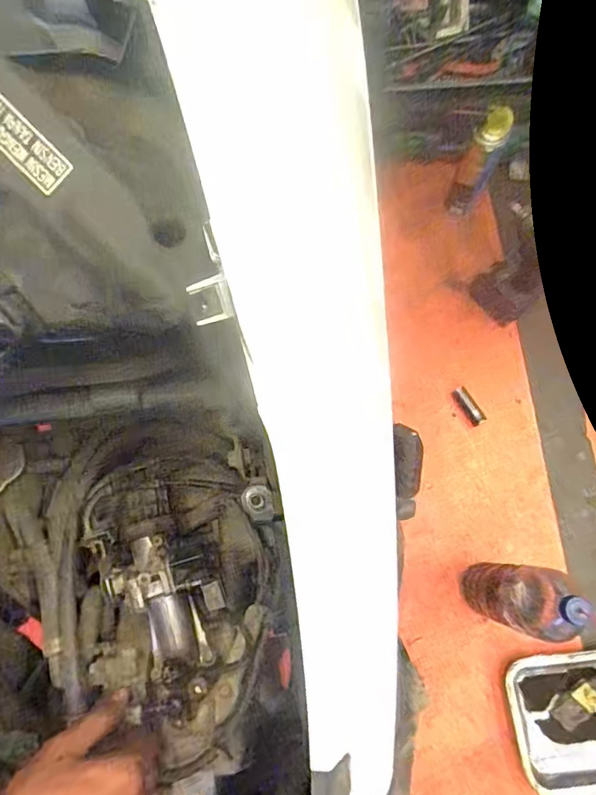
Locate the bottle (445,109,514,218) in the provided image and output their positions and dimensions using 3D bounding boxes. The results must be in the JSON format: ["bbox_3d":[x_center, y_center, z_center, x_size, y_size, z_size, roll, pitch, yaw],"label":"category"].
[{"bbox_3d":[0.353,-0.454,0.961,0.064,0.222,0.072,31,76,10],"label":"bottle"}]

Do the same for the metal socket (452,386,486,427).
[{"bbox_3d":[0.325,0.017,0.941,0.023,0.027,0.078,-29,75,-8],"label":"metal socket"}]

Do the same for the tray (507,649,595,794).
[{"bbox_3d":[0.470,0.505,0.788,0.262,0.043,0.192,-6,73,-1],"label":"tray"}]

